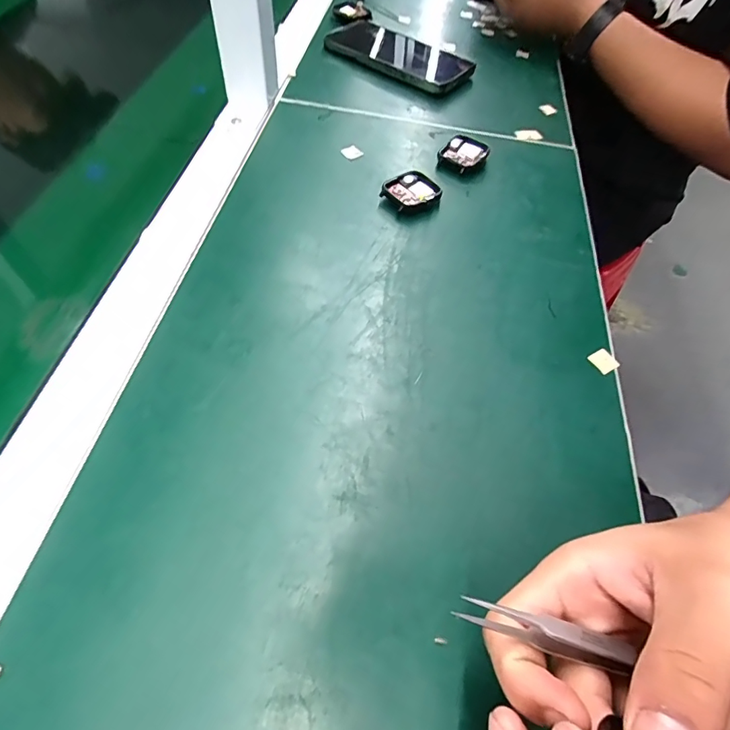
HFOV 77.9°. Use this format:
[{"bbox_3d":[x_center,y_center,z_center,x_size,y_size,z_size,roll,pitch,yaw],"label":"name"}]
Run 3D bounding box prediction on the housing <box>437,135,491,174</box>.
[{"bbox_3d":[0.091,-0.194,0.416,0.038,0.011,0.051,31,60,15],"label":"housing"}]

